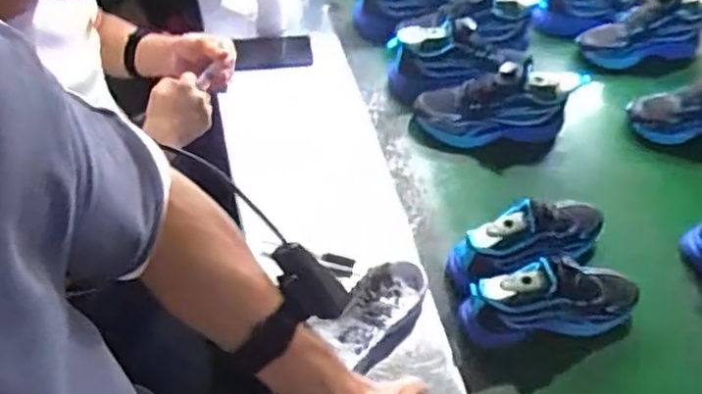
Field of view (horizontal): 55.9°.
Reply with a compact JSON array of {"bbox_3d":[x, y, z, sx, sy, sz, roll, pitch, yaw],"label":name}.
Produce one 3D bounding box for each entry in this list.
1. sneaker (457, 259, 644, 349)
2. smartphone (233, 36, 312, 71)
[{"bbox_3d":[0.282,0.134,0.902,0.264,0.142,0.079,1,52,-21],"label":"sneaker"},{"bbox_3d":[-0.140,-0.261,1.200,0.139,0.013,0.059,-2,84,3],"label":"smartphone"}]

